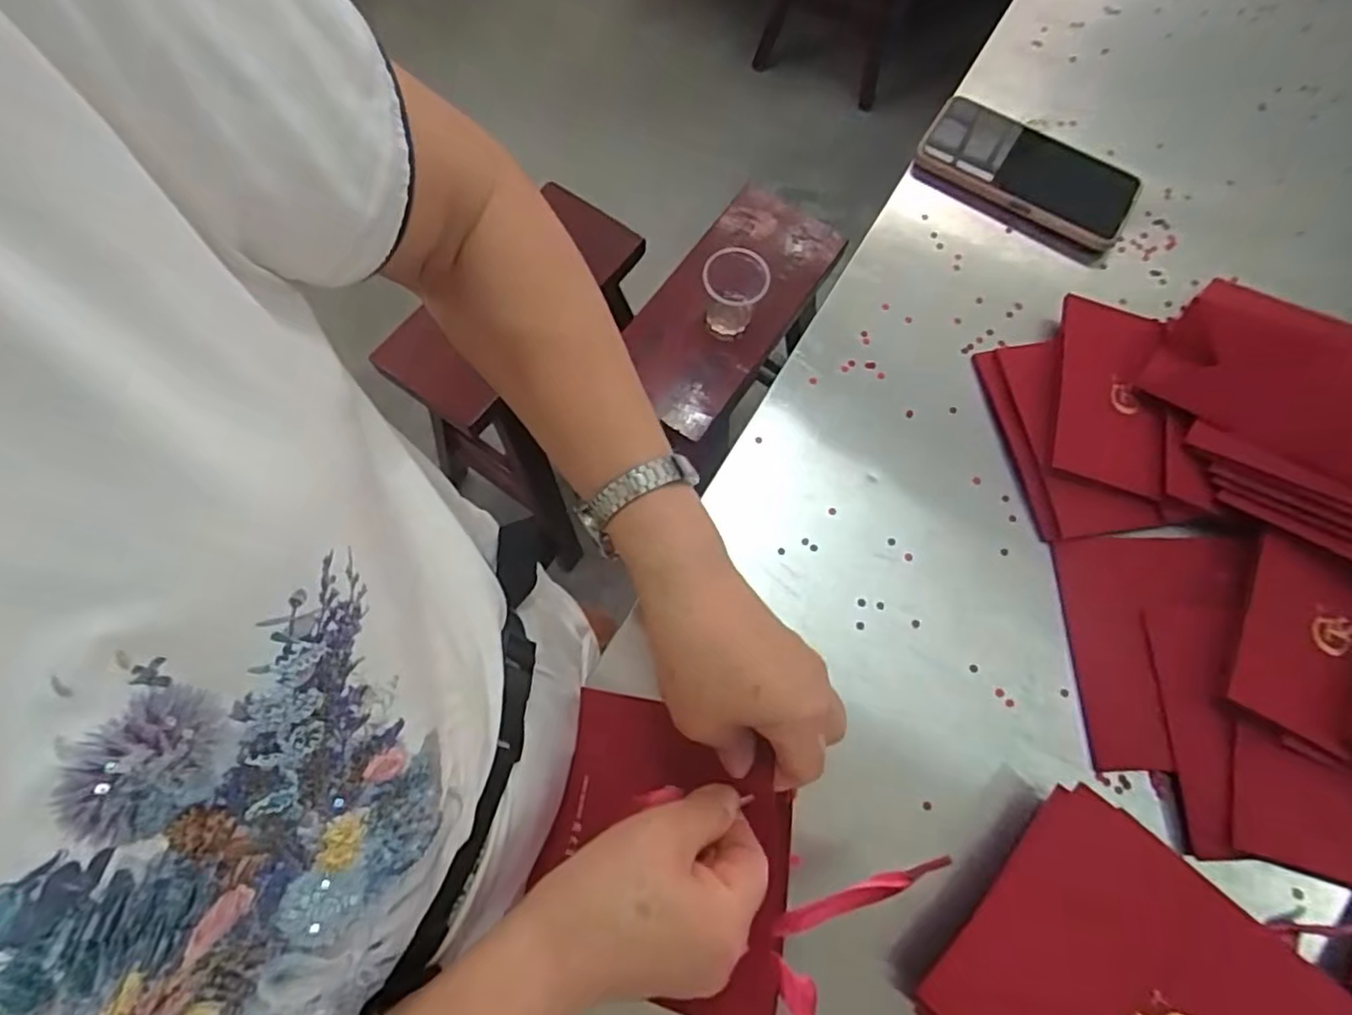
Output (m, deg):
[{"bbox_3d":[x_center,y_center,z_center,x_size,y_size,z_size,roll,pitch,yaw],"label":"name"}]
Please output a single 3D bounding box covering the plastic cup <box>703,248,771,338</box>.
[{"bbox_3d":[0.066,-0.247,0.763,0.067,0.070,0.063,1,72,-3],"label":"plastic cup"}]

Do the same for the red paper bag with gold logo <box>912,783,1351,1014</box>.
[{"bbox_3d":[0.221,0.240,0.320,0.149,0.011,0.148,-42,62,-18],"label":"red paper bag with gold logo"}]

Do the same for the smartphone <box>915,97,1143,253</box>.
[{"bbox_3d":[0.275,-0.265,0.527,0.165,0.019,0.075,33,74,9],"label":"smartphone"}]

